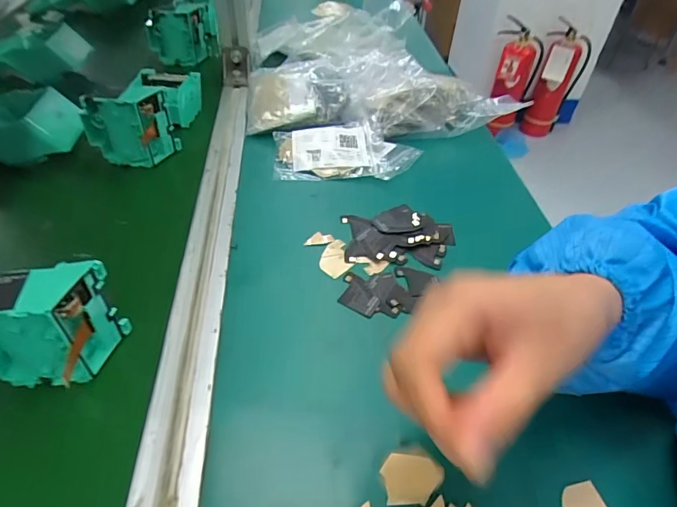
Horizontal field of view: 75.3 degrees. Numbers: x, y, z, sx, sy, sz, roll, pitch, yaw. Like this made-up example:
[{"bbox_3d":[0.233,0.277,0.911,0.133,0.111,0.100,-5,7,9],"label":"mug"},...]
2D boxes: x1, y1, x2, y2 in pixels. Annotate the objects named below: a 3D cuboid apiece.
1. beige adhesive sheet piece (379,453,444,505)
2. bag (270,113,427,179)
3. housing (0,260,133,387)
[{"bbox_3d":[0.042,0.128,0.250,0.034,0.004,0.026,-2,52,2],"label":"beige adhesive sheet piece"},{"bbox_3d":[0.010,-0.112,0.476,0.154,0.030,0.079,2,44,-4],"label":"bag"},{"bbox_3d":[-0.184,0.043,0.270,0.078,0.076,0.037,-3,44,-10],"label":"housing"}]

